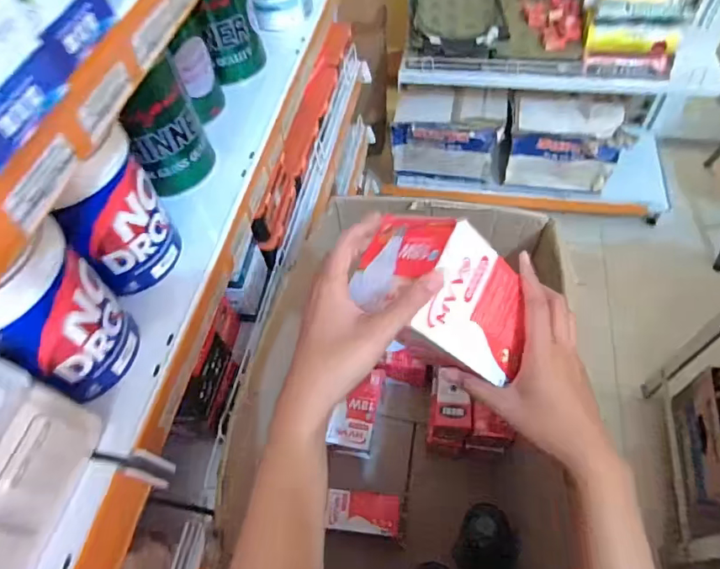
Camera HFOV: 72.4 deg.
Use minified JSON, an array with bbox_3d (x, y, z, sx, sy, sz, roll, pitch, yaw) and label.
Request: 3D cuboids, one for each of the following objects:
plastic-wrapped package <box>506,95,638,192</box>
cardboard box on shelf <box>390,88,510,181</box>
[{"bbox_3d":[0.714,-0.486,1.691,0.357,0.259,0.176,12,58,12],"label":"plastic-wrapped package"},{"bbox_3d":[0.310,-0.532,1.745,0.361,0.232,0.224,7,57,9],"label":"cardboard box on shelf"}]

